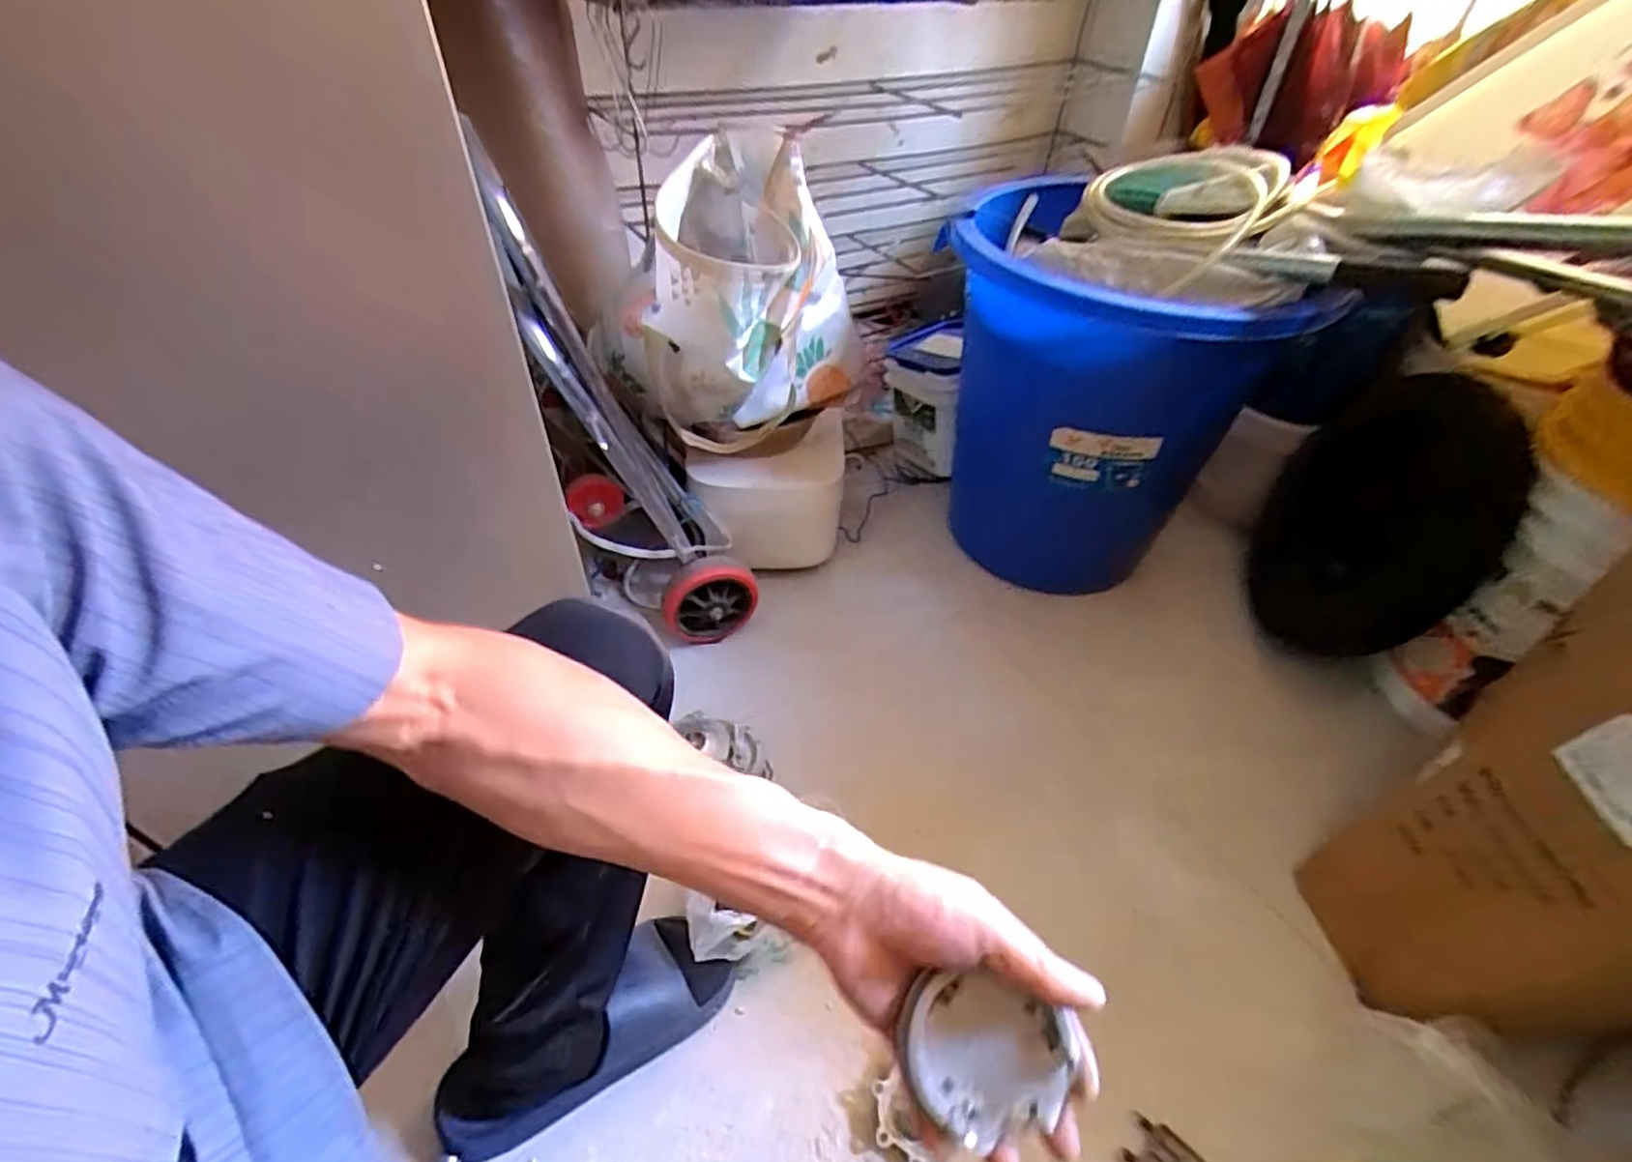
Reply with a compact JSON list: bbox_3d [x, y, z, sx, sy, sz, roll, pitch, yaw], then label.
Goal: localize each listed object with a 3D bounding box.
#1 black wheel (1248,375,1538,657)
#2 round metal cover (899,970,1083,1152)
[{"bbox_3d":[0.824,-0.092,1.027,0.055,0.399,0.355,8,49,-23],"label":"black wheel"},{"bbox_3d":[0.081,0.233,0.339,0.077,0.020,0.069,21,69,8],"label":"round metal cover"}]

